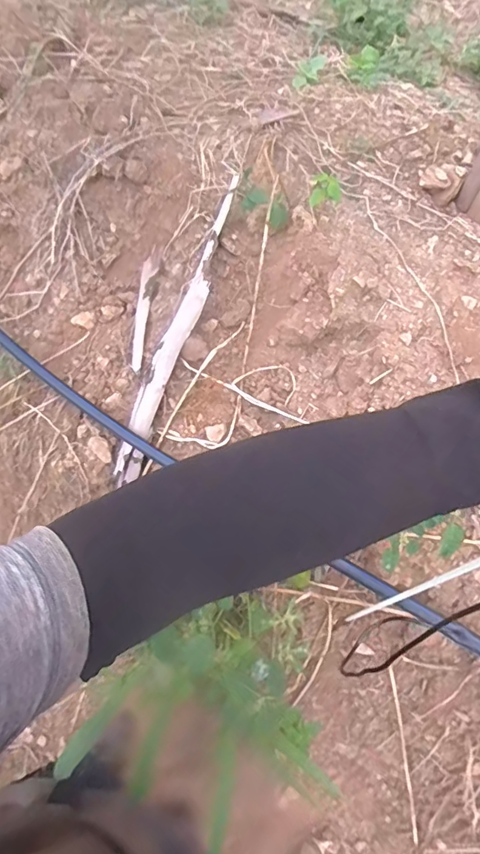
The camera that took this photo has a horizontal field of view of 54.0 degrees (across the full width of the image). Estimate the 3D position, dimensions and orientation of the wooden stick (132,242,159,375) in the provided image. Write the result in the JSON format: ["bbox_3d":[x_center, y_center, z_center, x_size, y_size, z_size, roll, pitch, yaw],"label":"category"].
[{"bbox_3d":[-0.212,-0.263,1.050,0.042,0.011,0.274,4,85,21],"label":"wooden stick"}]

